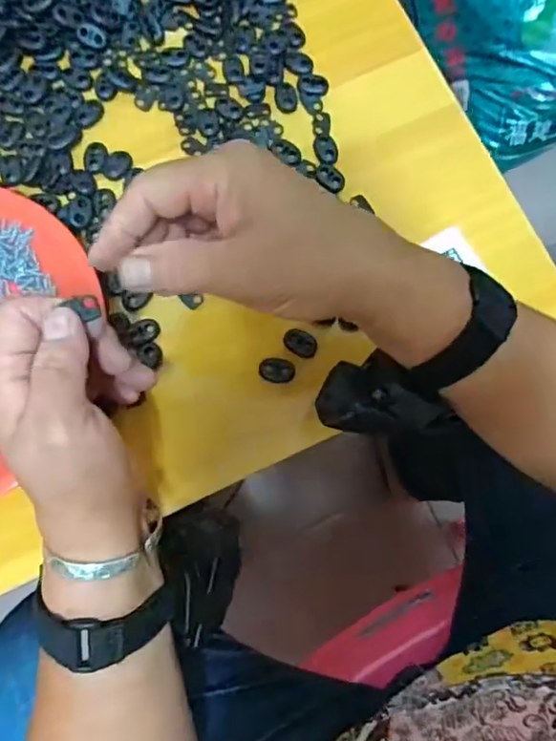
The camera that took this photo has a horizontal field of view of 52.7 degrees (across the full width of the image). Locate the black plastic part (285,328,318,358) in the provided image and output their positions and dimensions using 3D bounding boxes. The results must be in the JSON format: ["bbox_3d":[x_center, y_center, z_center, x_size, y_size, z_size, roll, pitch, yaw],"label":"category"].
[{"bbox_3d":[0.014,-0.017,0.351,0.021,0.006,0.016,34,80,7],"label":"black plastic part"}]

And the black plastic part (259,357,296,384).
[{"bbox_3d":[0.000,0.000,0.350,0.022,0.006,0.016,-6,78,-2],"label":"black plastic part"}]

